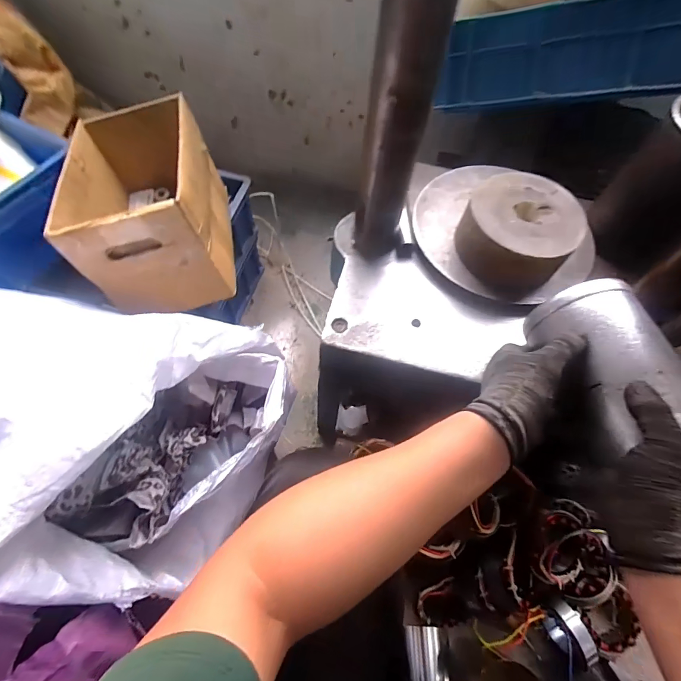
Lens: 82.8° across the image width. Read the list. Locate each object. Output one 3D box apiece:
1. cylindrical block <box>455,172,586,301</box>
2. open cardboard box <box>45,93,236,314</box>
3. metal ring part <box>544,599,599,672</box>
[{"bbox_3d":[0.234,-0.144,0.521,0.141,0.072,0.142,2,62,-3],"label":"cylindrical block"},{"bbox_3d":[-0.316,-0.240,0.650,0.226,0.179,0.327,-10,63,-9],"label":"open cardboard box"},{"bbox_3d":[0.390,0.516,0.688,0.048,0.103,0.103,-20,66,-14],"label":"metal ring part"}]

